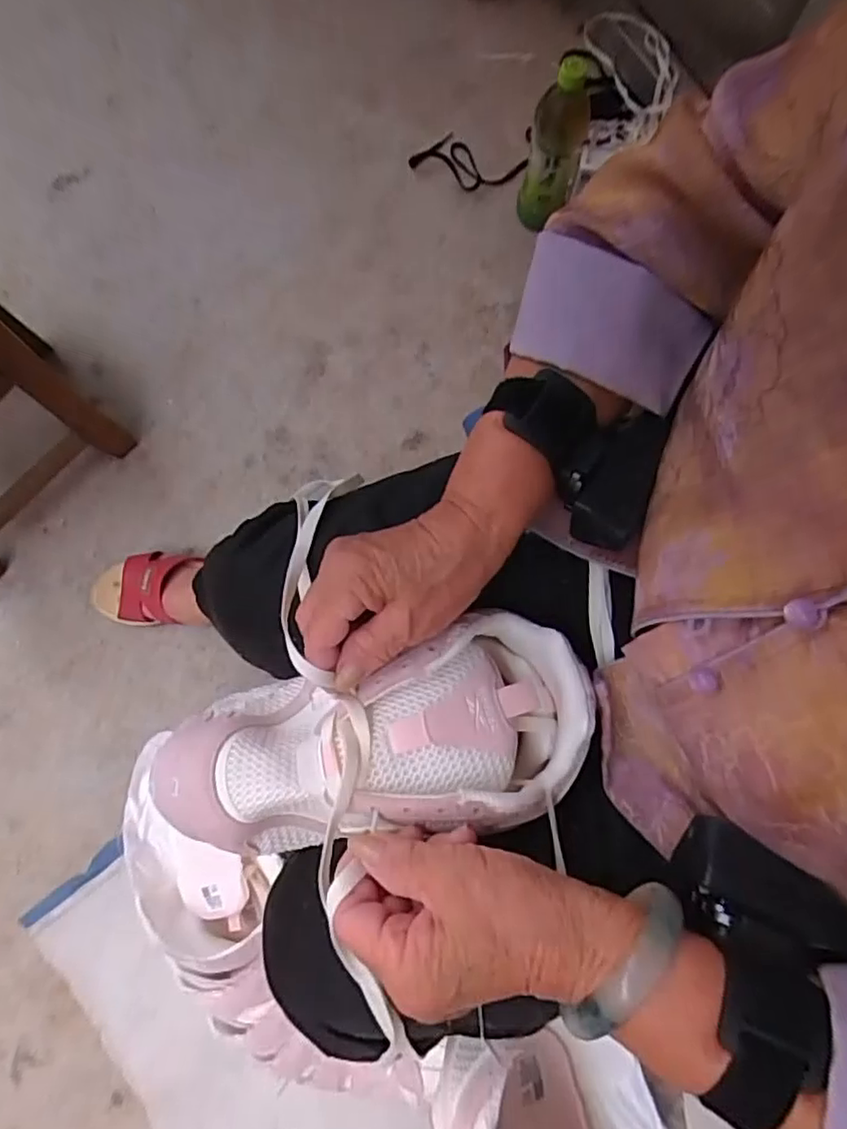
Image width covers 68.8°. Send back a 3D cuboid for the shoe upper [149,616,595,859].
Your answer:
[{"bbox_3d":[-0.025,0.093,0.327,0.226,0.059,0.093,-12,76,-3],"label":"shoe upper"}]

